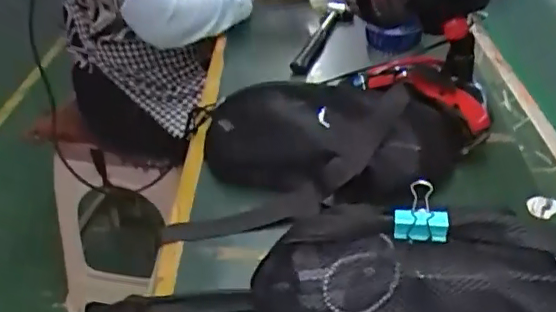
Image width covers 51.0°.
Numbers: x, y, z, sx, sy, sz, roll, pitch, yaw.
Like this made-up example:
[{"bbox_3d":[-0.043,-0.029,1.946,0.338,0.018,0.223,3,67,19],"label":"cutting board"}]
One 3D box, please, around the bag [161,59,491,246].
[{"bbox_3d":[0.074,-0.024,0.652,0.377,0.095,0.204,-12,35,-15],"label":"bag"}]

